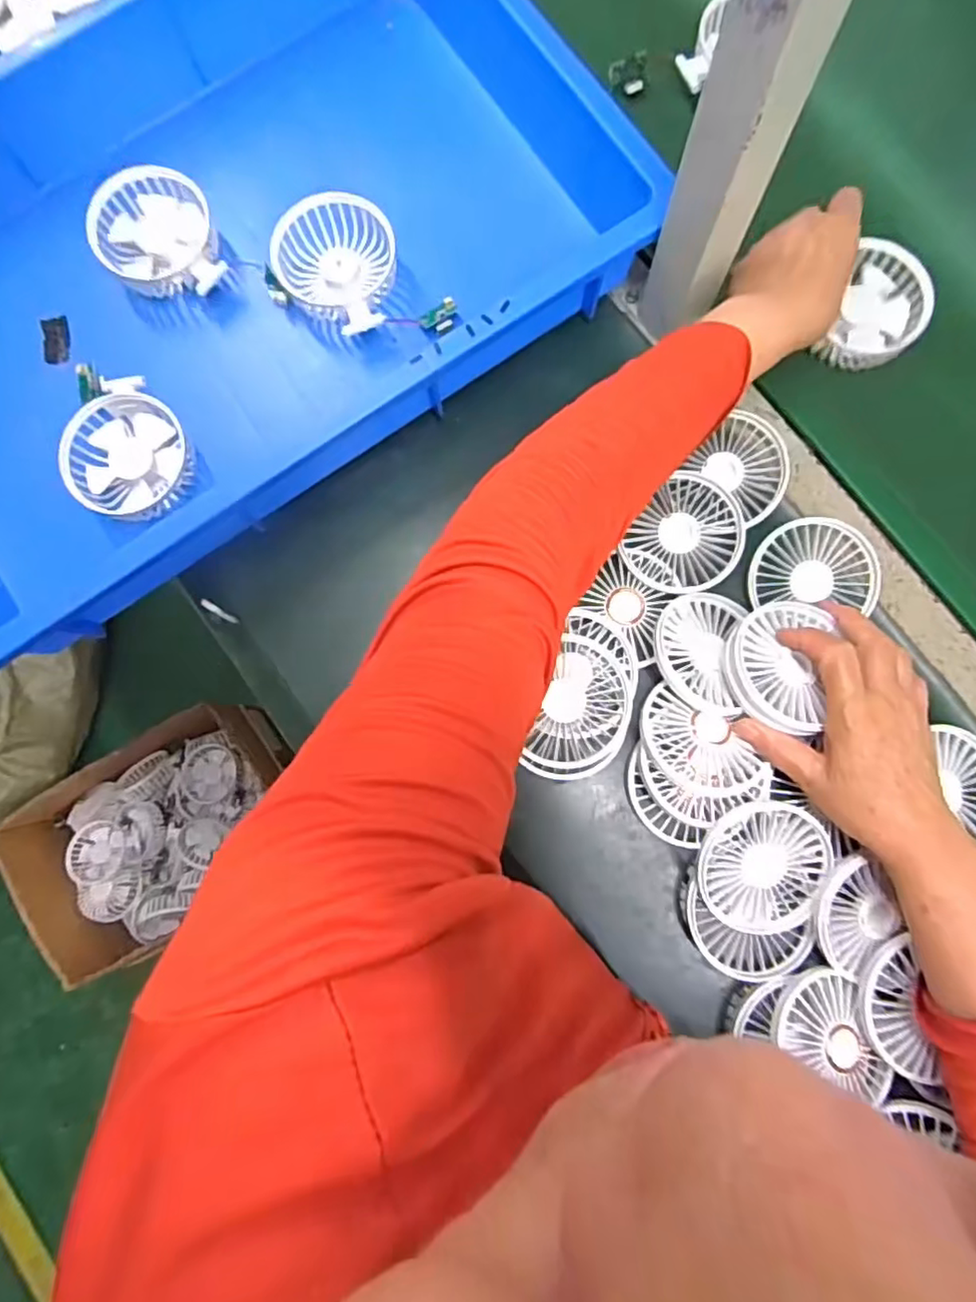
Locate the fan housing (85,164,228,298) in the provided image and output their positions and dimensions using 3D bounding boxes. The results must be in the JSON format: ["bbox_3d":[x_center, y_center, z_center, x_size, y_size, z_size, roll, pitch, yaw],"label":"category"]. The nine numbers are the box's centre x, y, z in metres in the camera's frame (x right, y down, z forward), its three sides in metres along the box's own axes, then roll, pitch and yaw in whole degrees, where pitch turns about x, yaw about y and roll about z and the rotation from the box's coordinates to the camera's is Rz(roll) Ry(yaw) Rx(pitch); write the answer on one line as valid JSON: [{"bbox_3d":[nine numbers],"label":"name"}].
[{"bbox_3d":[-0.255,-0.318,0.486,0.087,0.039,0.103,-21,82,-3],"label":"fan housing"}]

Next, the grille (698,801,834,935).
[{"bbox_3d":[0.185,0.144,0.418,0.084,0.024,0.085,0,81,0],"label":"grille"}]

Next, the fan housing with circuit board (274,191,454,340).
[{"bbox_3d":[-0.104,-0.285,0.476,0.093,0.035,0.140,-39,83,-5],"label":"fan housing with circuit board"}]

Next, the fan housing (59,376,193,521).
[{"bbox_3d":[-0.268,-0.144,0.466,0.088,0.034,0.088,-36,83,-5],"label":"fan housing"}]

